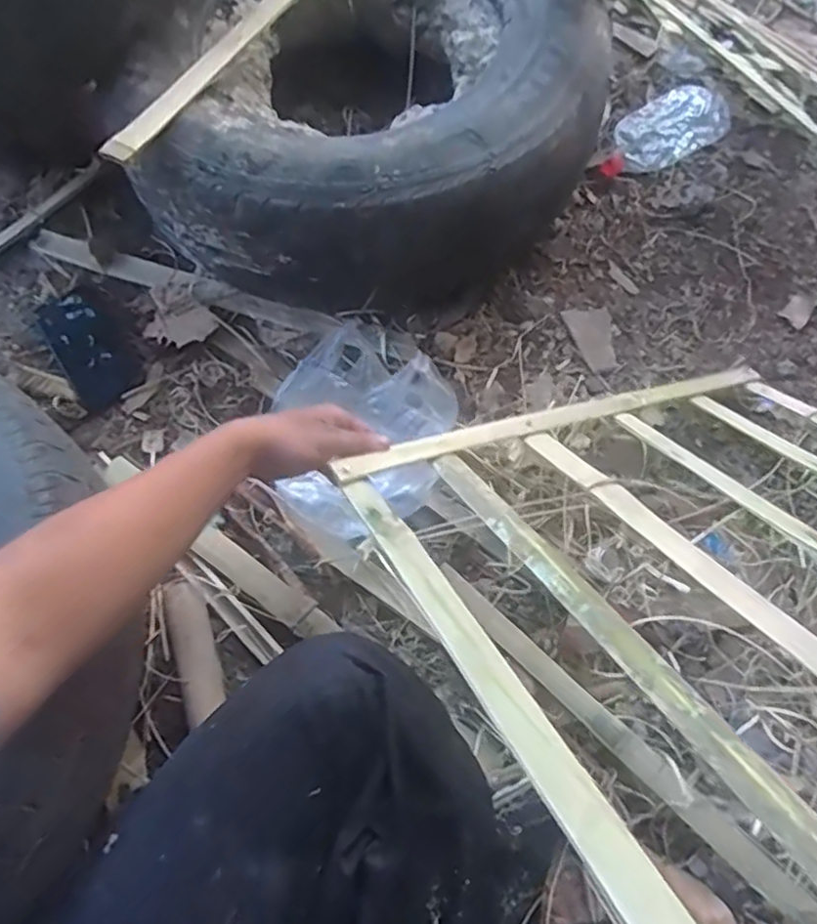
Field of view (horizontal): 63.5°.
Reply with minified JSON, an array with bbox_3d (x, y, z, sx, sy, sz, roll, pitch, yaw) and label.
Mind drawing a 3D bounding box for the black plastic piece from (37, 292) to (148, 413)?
[{"bbox_3d":[-0.369,-0.135,0.771,0.078,0.012,0.151,-32,71,-14],"label":"black plastic piece"}]

